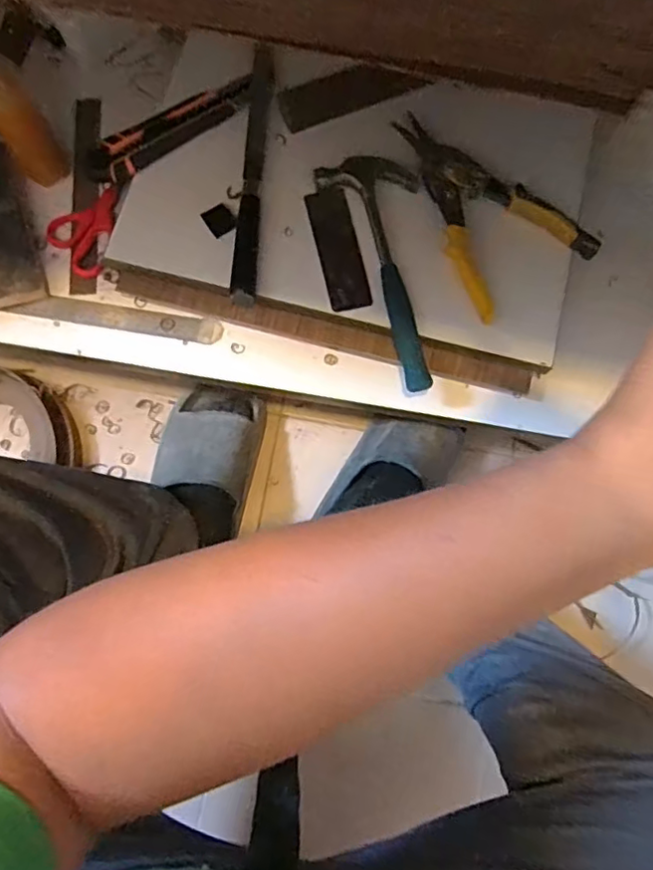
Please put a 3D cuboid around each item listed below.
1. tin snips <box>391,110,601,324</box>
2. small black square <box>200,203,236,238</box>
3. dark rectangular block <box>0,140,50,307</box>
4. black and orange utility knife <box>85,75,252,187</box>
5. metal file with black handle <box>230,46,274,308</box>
[{"bbox_3d":[0.149,-0.240,0.582,0.135,0.015,0.222,-33,80,-8],"label":"tin snips"},{"bbox_3d":[-0.108,-0.219,0.595,0.028,0.004,0.033,-35,80,-8],"label":"small black square"},{"bbox_3d":[-0.339,-0.220,0.607,0.060,0.015,0.168,-15,90,-5],"label":"dark rectangular block"},{"bbox_3d":[-0.161,-0.320,0.611,0.190,0.016,0.045,-33,80,-8],"label":"black and orange utility knife"},{"bbox_3d":[-0.075,-0.267,0.597,0.025,0.019,0.276,4,77,0],"label":"metal file with black handle"}]

